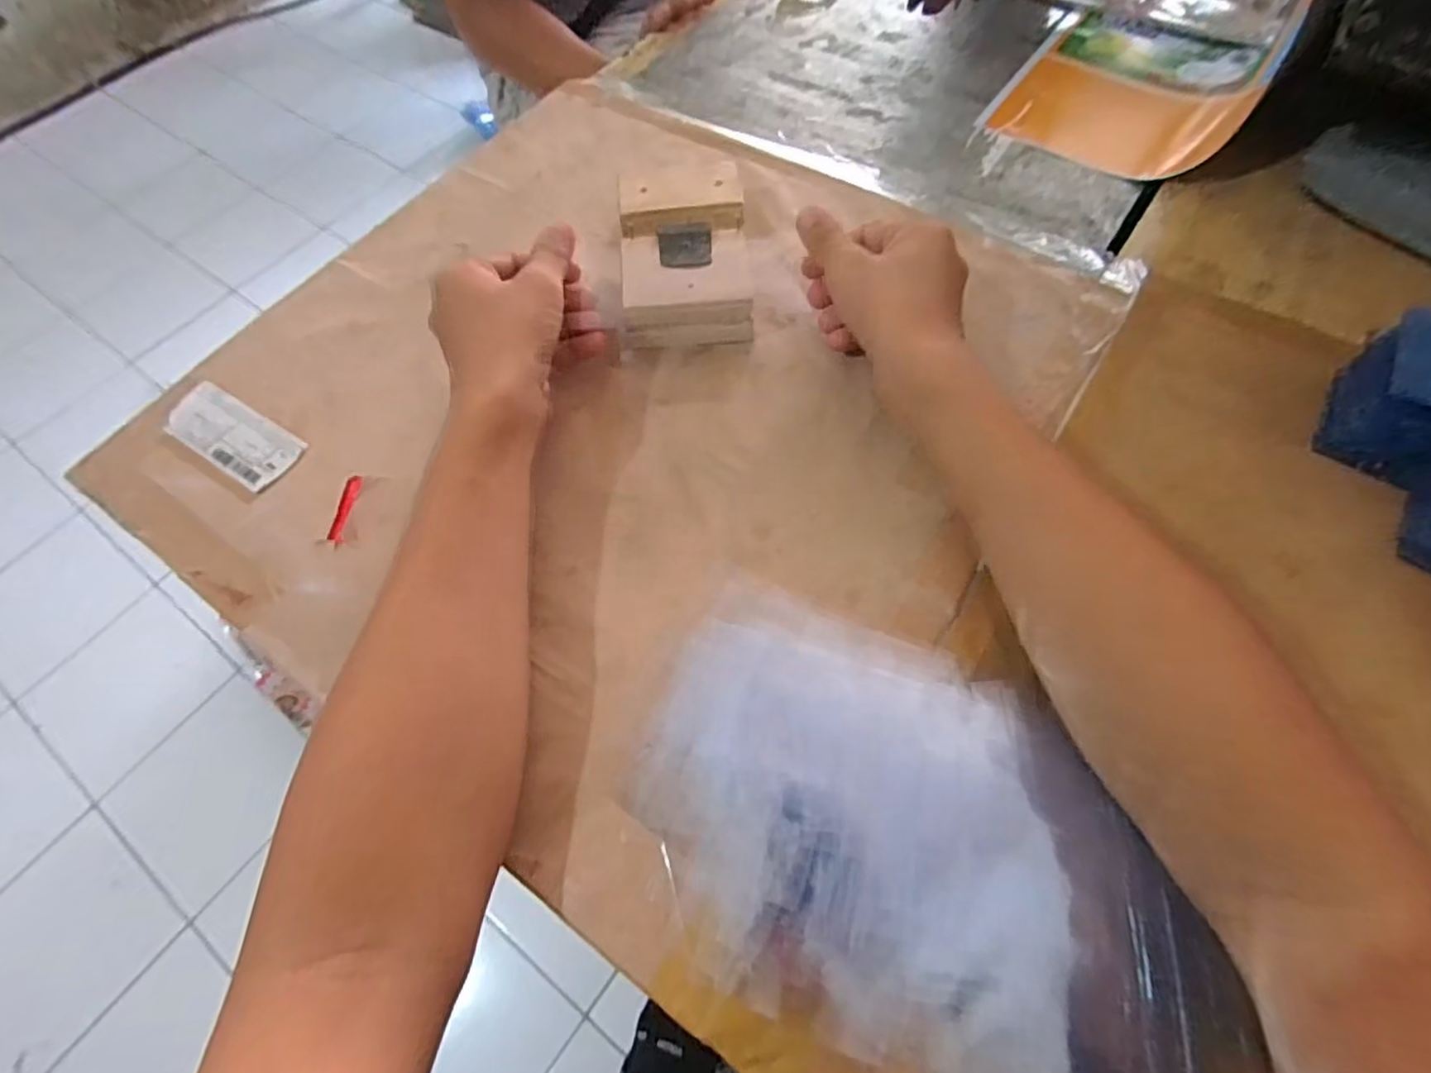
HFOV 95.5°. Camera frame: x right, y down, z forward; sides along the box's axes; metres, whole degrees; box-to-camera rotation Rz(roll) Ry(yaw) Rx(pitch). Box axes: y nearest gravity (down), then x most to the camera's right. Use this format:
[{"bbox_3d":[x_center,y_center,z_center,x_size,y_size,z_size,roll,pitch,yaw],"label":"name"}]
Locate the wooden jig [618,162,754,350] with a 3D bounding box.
[{"bbox_3d":[-0.019,-0.179,0.417,0.077,0.038,0.139,-5,62,0],"label":"wooden jig"}]

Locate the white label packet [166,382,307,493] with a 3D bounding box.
[{"bbox_3d":[-0.292,-0.062,0.391,0.095,0.004,0.038,29,67,17],"label":"white label packet"}]

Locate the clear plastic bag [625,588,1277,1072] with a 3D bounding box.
[{"bbox_3d":[0.091,0.131,0.273,0.258,0.008,0.154,19,65,12],"label":"clear plastic bag"}]

